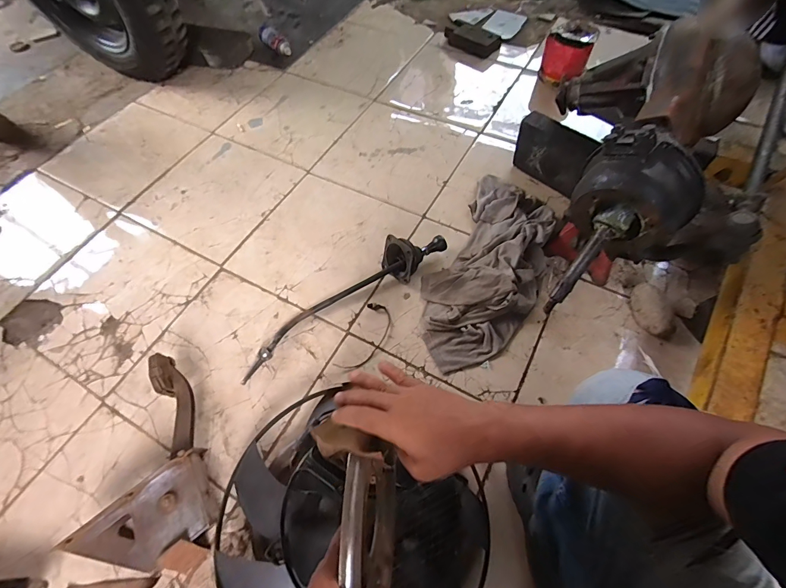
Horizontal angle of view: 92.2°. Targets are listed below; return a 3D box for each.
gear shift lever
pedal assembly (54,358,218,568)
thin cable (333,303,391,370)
[{"bbox_3d":[-0.117,0.004,0.924,0.597,0.095,0.113,-35,67,-15],"label":"gear shift lever"},{"bbox_3d":[-0.497,0.335,0.753,0.231,0.111,0.372,-22,62,-9],"label":"pedal assembly"},{"bbox_3d":[-0.062,0.106,0.918,0.080,0.004,0.188,22,67,12],"label":"thin cable"}]

